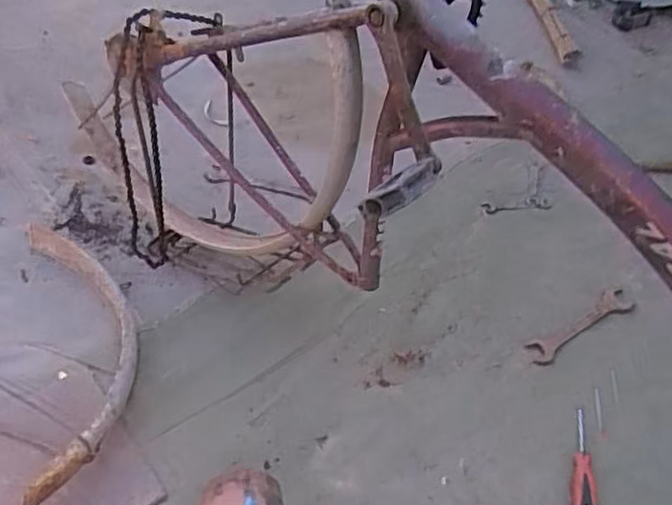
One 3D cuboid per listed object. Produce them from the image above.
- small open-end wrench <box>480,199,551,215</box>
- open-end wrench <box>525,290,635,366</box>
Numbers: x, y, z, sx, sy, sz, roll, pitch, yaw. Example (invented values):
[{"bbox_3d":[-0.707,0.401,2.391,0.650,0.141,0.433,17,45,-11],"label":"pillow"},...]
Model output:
[{"bbox_3d":[0.365,-0.093,1.363,0.137,0.013,0.026,-4,47,-6],"label":"small open-end wrench"},{"bbox_3d":[0.422,0.129,1.164,0.226,0.014,0.050,-24,52,-23],"label":"open-end wrench"}]

